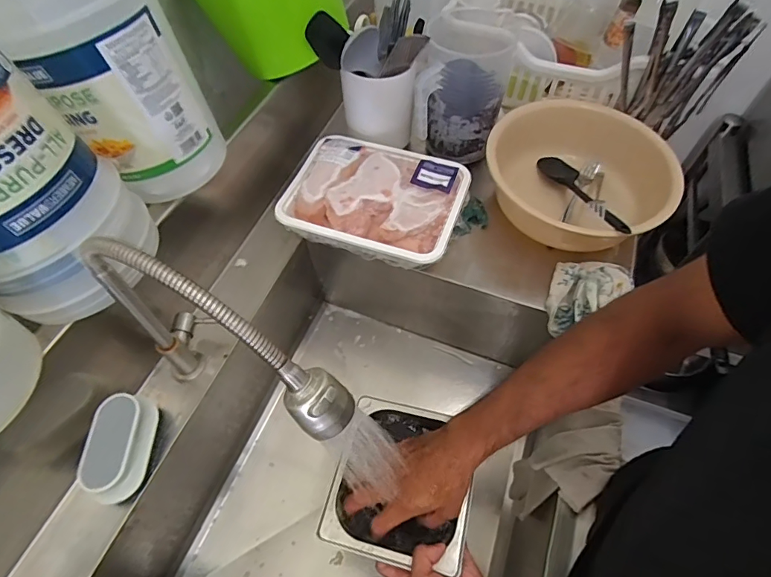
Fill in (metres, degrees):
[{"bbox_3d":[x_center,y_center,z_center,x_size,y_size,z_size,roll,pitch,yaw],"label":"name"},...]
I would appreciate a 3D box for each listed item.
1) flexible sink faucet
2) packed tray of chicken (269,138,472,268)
[{"bbox_3d":[-0.147,0.075,0.433,0.250,0.274,0.044,22,60,14],"label":"flexible sink faucet"},{"bbox_3d":[-0.015,-0.138,0.683,0.258,0.054,0.195,16,59,11],"label":"packed tray of chicken"}]

